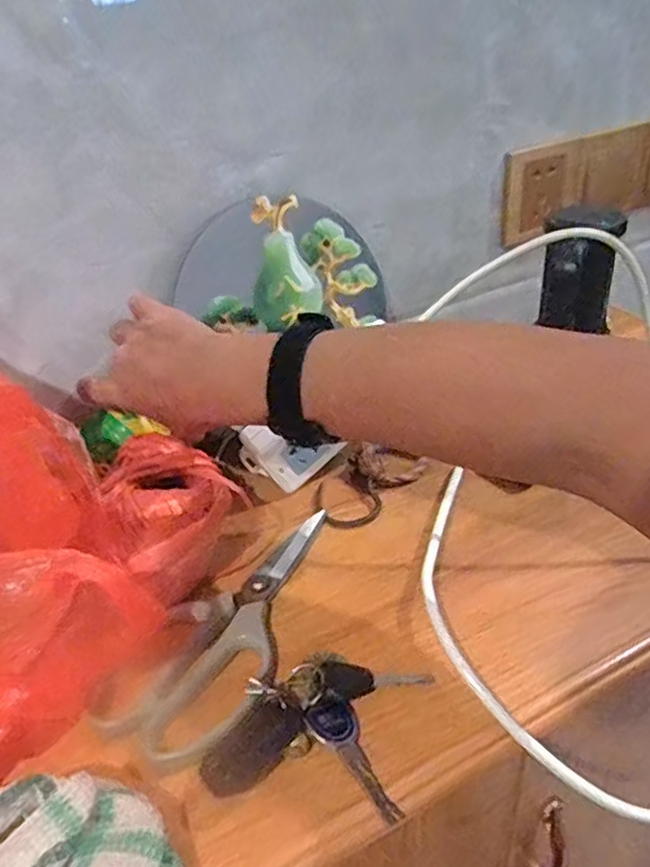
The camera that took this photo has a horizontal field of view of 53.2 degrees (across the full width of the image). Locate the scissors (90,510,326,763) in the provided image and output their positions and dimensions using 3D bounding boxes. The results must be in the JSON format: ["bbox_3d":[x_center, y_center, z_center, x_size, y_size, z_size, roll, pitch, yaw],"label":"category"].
[{"bbox_3d":[-0.048,0.115,0.408,0.086,0.010,0.192,19,41,31],"label":"scissors"}]

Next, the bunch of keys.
[{"bbox_3d":[-0.004,0.154,0.350,0.101,0.015,0.085,3,35,13],"label":"bunch of keys"}]

